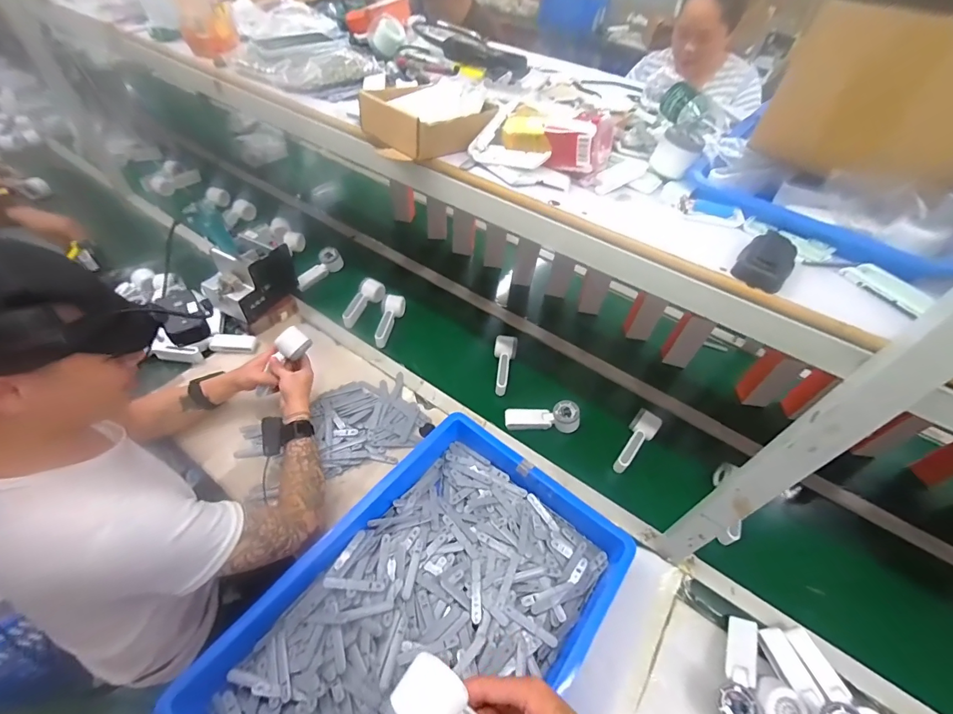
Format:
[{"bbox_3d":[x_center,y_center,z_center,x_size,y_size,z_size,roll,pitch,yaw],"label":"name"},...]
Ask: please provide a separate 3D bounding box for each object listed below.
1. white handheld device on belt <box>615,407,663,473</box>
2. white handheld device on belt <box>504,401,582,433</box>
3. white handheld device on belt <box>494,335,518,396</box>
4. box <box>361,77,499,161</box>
[{"bbox_3d":[0.360,0.193,0.933,0.059,0.052,0.174,36,55,23],"label":"white handheld device on belt"},{"bbox_3d":[0.155,0.144,0.963,0.170,0.039,0.060,-5,49,8],"label":"white handheld device on belt"},{"bbox_3d":[0.066,0.023,1.055,0.057,0.070,0.173,11,49,4],"label":"white handheld device on belt"},{"bbox_3d":[-0.065,-0.369,0.622,0.151,0.056,0.173,37,56,23],"label":"box"}]

